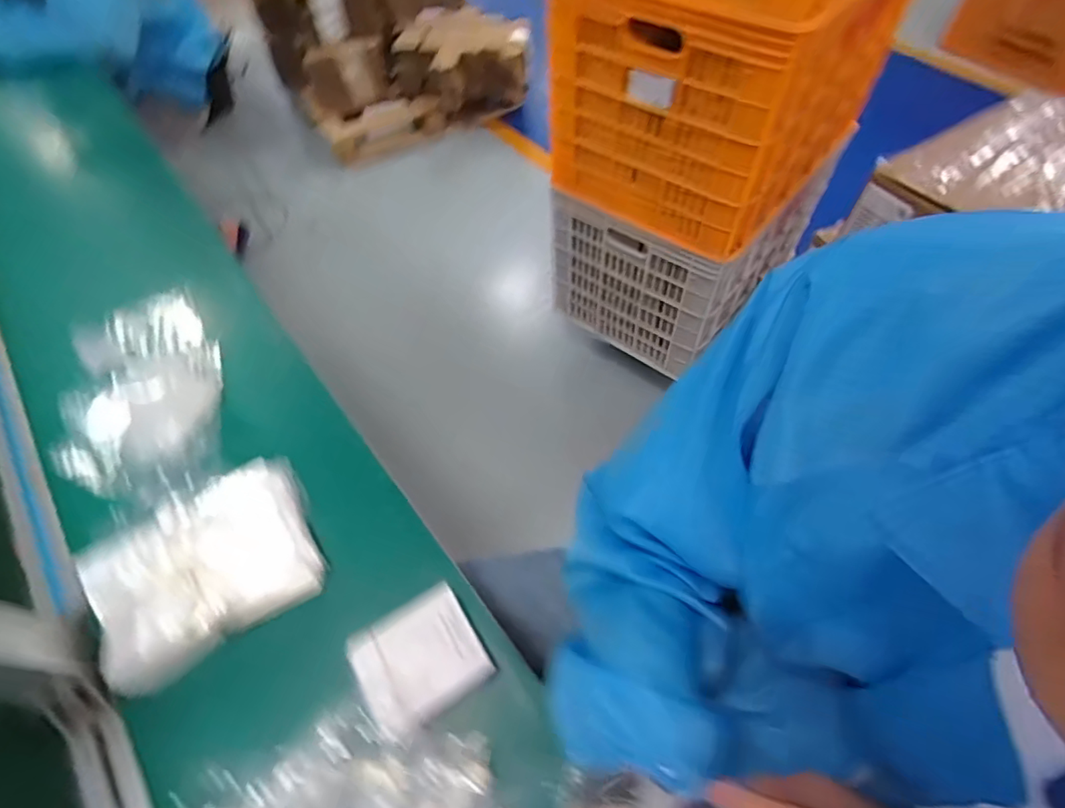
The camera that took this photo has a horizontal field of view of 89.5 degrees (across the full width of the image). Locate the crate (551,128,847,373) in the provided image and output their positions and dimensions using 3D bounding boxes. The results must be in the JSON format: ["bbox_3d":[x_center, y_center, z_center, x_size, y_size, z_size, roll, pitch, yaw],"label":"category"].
[{"bbox_3d":[0.406,-0.450,1.402,0.435,0.389,0.597,36,65,22],"label":"crate"}]

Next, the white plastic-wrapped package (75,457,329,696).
[{"bbox_3d":[-0.305,0.151,0.504,0.189,0.031,0.145,-28,61,-16],"label":"white plastic-wrapped package"}]

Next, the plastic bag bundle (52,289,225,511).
[{"bbox_3d":[-0.457,-0.017,0.631,0.168,0.030,0.300,-19,59,-11],"label":"plastic bag bundle"}]

